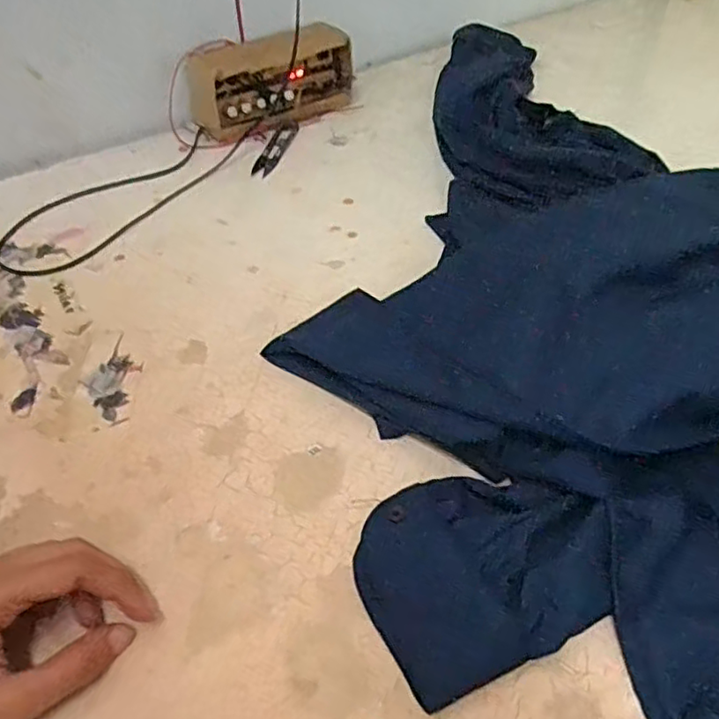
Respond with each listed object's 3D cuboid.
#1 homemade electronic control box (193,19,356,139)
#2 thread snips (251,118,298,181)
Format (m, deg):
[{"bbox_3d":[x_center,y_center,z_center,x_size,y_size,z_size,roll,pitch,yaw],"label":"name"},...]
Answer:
[{"bbox_3d":[-0.098,-0.324,0.749,0.193,0.091,0.077,-19,47,-15],"label":"homemade electronic control box"},{"bbox_3d":[-0.093,-0.235,0.717,0.022,0.008,0.117,9,46,13],"label":"thread snips"}]

